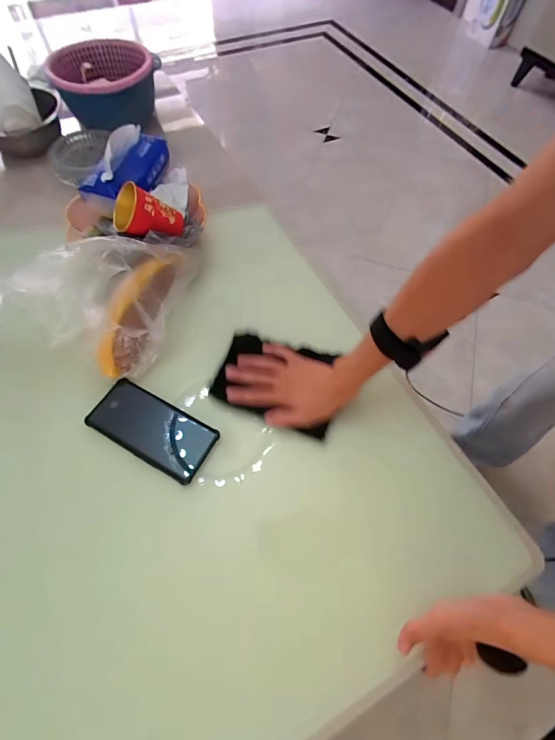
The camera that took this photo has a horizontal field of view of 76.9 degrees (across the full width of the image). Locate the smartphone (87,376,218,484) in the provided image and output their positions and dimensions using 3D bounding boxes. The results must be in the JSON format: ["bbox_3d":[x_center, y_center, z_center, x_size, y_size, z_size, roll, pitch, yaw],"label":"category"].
[{"bbox_3d":[-0.165,0.076,0.460,0.167,0.010,0.076,27,64,12],"label":"smartphone"}]

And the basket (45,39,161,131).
[{"bbox_3d":[-0.377,-0.631,0.783,0.195,0.121,0.179,-18,64,-11],"label":"basket"}]

